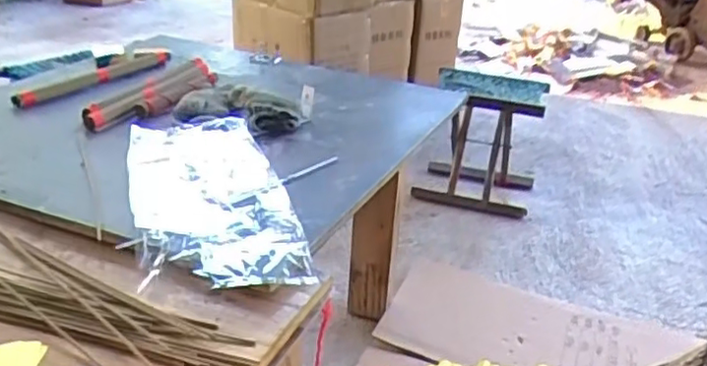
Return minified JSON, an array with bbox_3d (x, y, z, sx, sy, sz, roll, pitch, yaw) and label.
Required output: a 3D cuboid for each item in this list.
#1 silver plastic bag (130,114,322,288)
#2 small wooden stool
[{"bbox_3d":[-0.173,0.009,0.791,0.174,0.036,0.383,-6,27,-19],"label":"silver plastic bag"},{"bbox_3d":[0.348,-0.112,1.803,0.296,0.324,0.248,11,27,15],"label":"small wooden stool"}]

